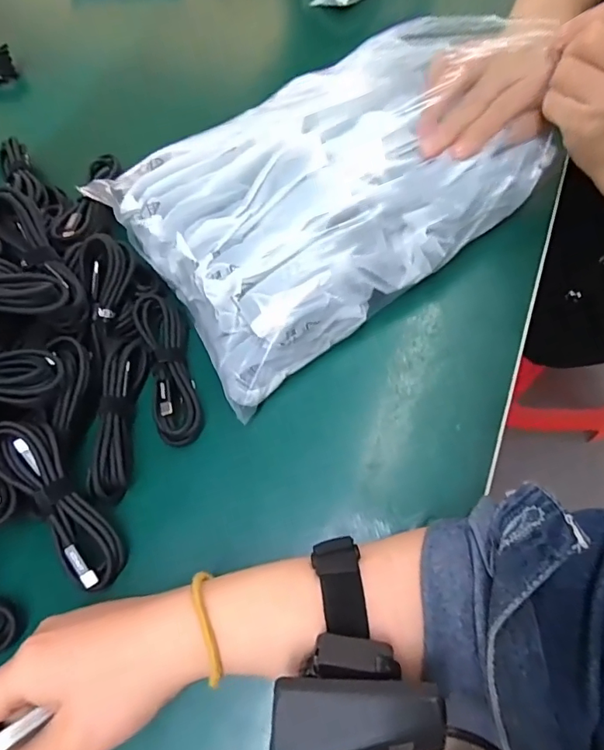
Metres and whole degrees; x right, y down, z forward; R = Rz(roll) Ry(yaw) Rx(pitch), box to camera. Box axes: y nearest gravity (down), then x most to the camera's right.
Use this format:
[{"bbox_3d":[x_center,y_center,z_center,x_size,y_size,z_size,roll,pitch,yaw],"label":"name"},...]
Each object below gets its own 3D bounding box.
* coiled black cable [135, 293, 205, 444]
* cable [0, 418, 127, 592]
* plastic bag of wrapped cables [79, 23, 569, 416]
[{"bbox_3d":[-0.096,-0.007,0.349,0.029,0.018,0.119,-17,65,-6],"label":"coiled black cable"},{"bbox_3d":[-0.148,0.077,0.297,0.034,0.013,0.114,-36,88,-14],"label":"cable"},{"bbox_3d":[0.023,-0.144,0.365,0.294,0.073,0.191,-33,68,-13],"label":"plastic bag of wrapped cables"}]

